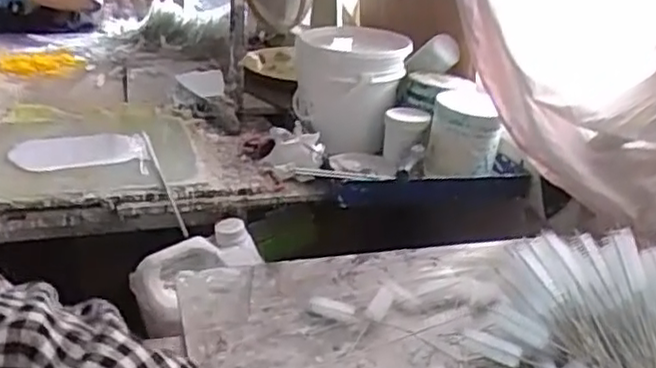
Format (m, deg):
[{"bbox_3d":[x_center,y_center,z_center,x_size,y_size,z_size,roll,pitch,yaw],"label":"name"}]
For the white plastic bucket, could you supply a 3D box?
[{"bbox_3d":[0.038,-0.169,1.243,0.186,0.196,0.196,6,24,1],"label":"white plastic bucket"}]

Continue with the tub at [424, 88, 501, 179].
[{"bbox_3d":[0.217,-0.075,1.099,0.108,0.115,0.118,10,24,10],"label":"tub"}]

